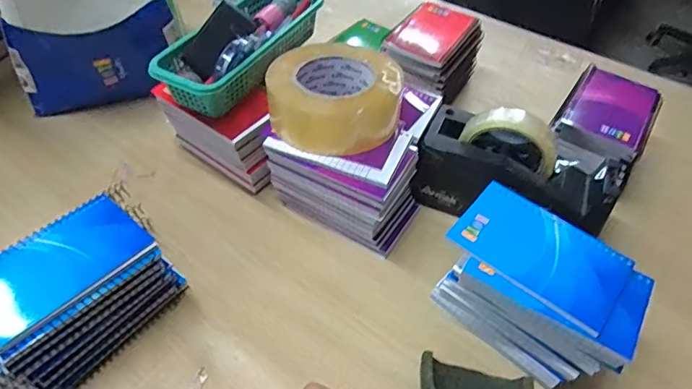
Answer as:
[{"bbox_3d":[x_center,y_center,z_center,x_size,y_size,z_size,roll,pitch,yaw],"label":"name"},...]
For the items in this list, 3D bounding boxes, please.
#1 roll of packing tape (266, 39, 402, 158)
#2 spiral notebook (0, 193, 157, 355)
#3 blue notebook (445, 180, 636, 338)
[{"bbox_3d":[-0.012,-0.100,0.479,0.122,0.049,0.122,1,49,-1],"label":"roll of packing tape"},{"bbox_3d":[-0.230,0.055,0.381,0.082,0.015,0.128,34,56,24],"label":"spiral notebook"},{"bbox_3d":[0.155,0.045,0.384,0.128,0.006,0.080,36,58,25],"label":"blue notebook"}]

